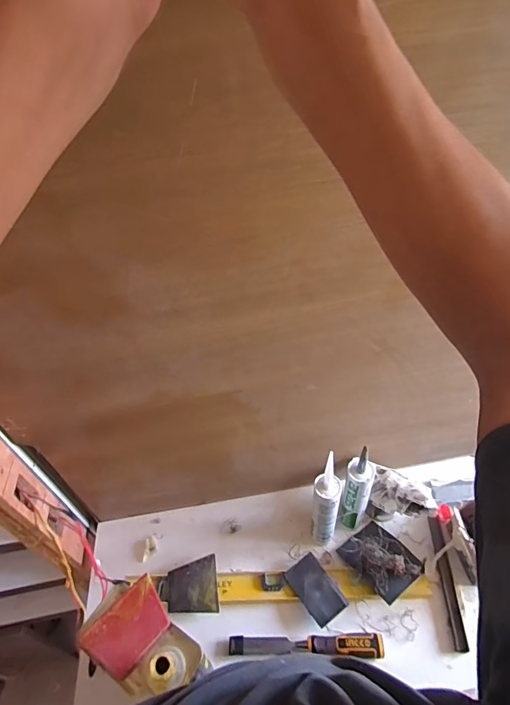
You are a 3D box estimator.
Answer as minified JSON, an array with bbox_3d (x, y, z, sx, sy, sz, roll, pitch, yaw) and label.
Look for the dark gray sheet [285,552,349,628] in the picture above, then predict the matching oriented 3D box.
[{"bbox_3d":[0.116,0.453,0.765,0.069,0.009,0.111,-40,50,-6],"label":"dark gray sheet"}]

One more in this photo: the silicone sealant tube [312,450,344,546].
[{"bbox_3d":[0.133,0.285,0.750,0.052,0.273,0.049,9,47,15],"label":"silicone sealant tube"}]

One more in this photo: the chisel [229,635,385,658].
[{"bbox_3d":[0.091,0.519,0.706,0.271,0.028,0.033,-3,45,4],"label":"chisel"}]

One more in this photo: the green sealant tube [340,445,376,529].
[{"bbox_3d":[0.201,0.272,0.781,0.049,0.236,0.051,13,48,19],"label":"green sealant tube"}]

